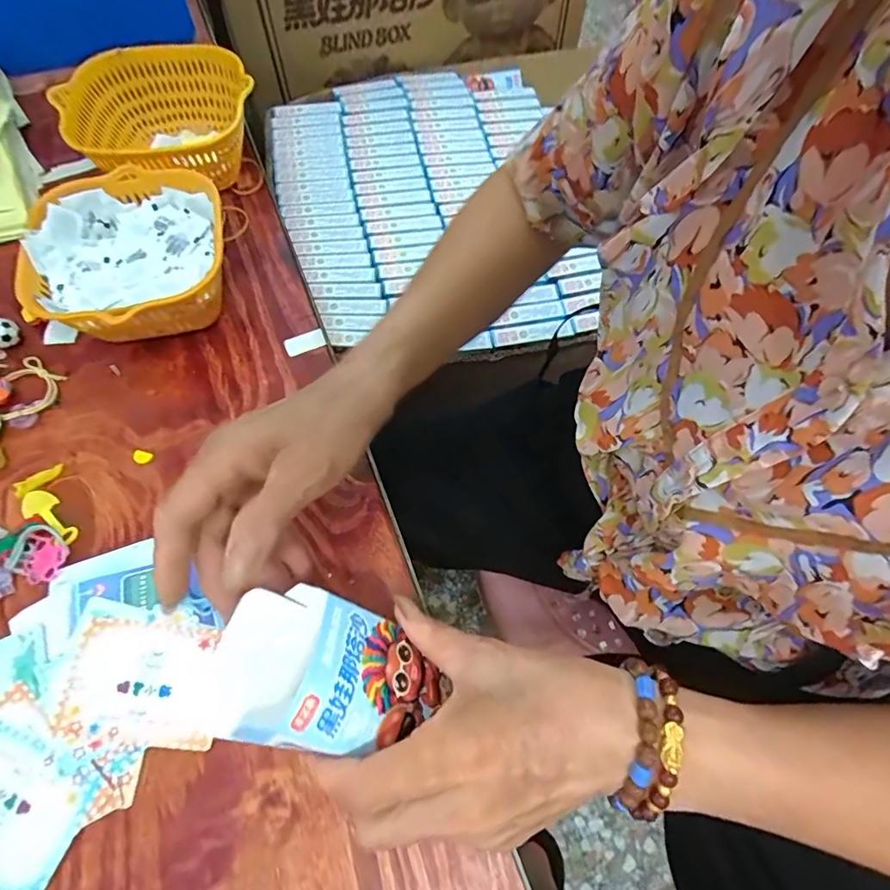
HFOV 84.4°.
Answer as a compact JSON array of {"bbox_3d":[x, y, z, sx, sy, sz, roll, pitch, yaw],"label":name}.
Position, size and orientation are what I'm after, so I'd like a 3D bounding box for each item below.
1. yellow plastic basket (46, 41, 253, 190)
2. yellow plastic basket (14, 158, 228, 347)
[{"bbox_3d":[-0.247,-0.283,0.444,0.151,0.072,0.149,-24,69,-14],"label":"yellow plastic basket"},{"bbox_3d":[-0.235,-0.140,0.382,0.133,0.066,0.143,-12,66,-8],"label":"yellow plastic basket"}]

